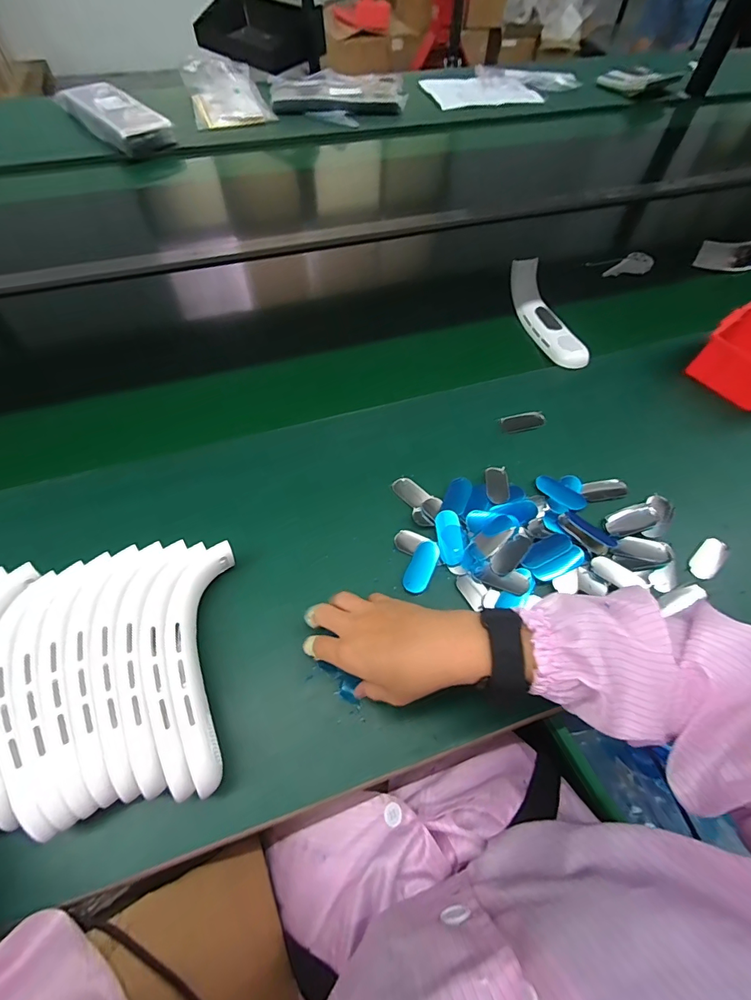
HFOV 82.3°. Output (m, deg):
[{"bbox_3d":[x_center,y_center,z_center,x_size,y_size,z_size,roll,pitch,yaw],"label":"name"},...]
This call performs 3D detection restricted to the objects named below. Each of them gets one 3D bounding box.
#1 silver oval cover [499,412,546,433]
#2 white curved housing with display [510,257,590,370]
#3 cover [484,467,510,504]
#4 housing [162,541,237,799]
[{"bbox_3d":[0.194,-0.102,0.566,0.056,0.023,0.010,-9,20,3],"label":"silver oval cover"},{"bbox_3d":[0.259,-0.279,0.645,0.044,0.056,0.199,-12,59,-10],"label":"white curved housing with display"},{"bbox_3d":[0.141,-0.017,0.498,0.027,0.004,0.057,-3,46,8],"label":"cover"},{"bbox_3d":[-0.152,0.138,0.376,0.045,0.054,0.196,-5,58,-6],"label":"housing"}]

